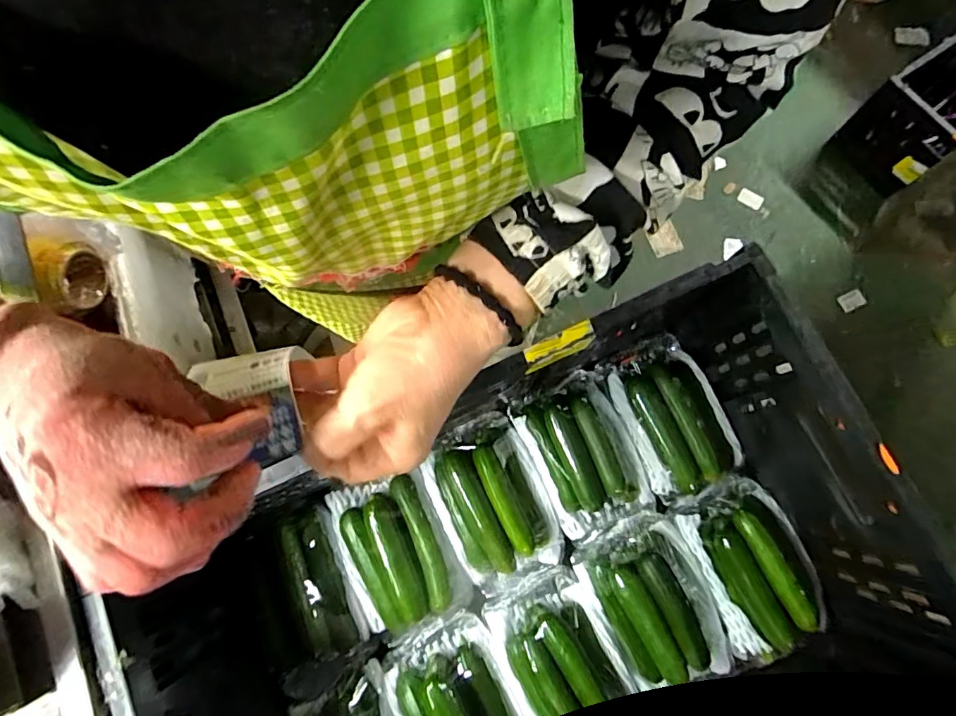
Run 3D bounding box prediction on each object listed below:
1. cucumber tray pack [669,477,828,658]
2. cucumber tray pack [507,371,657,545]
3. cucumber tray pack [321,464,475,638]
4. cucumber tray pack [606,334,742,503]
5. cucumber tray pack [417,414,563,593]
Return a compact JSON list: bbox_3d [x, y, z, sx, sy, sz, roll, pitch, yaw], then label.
[{"bbox_3d":[0.290,0.219,0.538,0.105,0.056,0.159,-20,76,-3],"label":"cucumber tray pack"},{"bbox_3d":[0.117,0.108,0.571,0.110,0.059,0.166,-25,77,-4],"label":"cucumber tray pack"},{"bbox_3d":[-0.088,0.206,0.548,0.110,0.057,0.168,-25,77,-4],"label":"cucumber tray pack"},{"bbox_3d":[0.220,0.062,0.576,0.113,0.051,0.181,-22,76,-4],"label":"cucumber tray pack"},{"bbox_3d":[0.017,0.158,0.560,0.116,0.055,0.174,-27,77,-5],"label":"cucumber tray pack"}]

